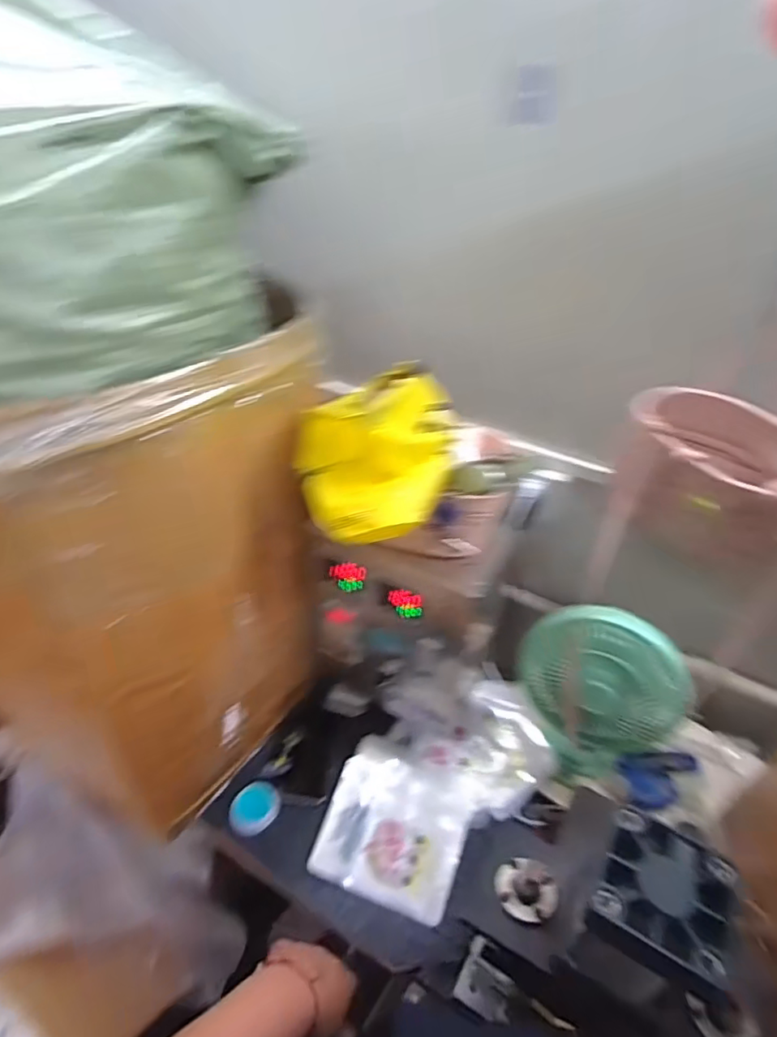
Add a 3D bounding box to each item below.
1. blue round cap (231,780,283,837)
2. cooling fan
[{"bbox_3d":[-0.198,0.429,0.859,0.069,0.012,0.077,1,37,-2],"label":"blue round cap"},{"bbox_3d":[0.208,0.282,0.437,0.089,0.024,0.102,22,41,24],"label":"cooling fan"}]

